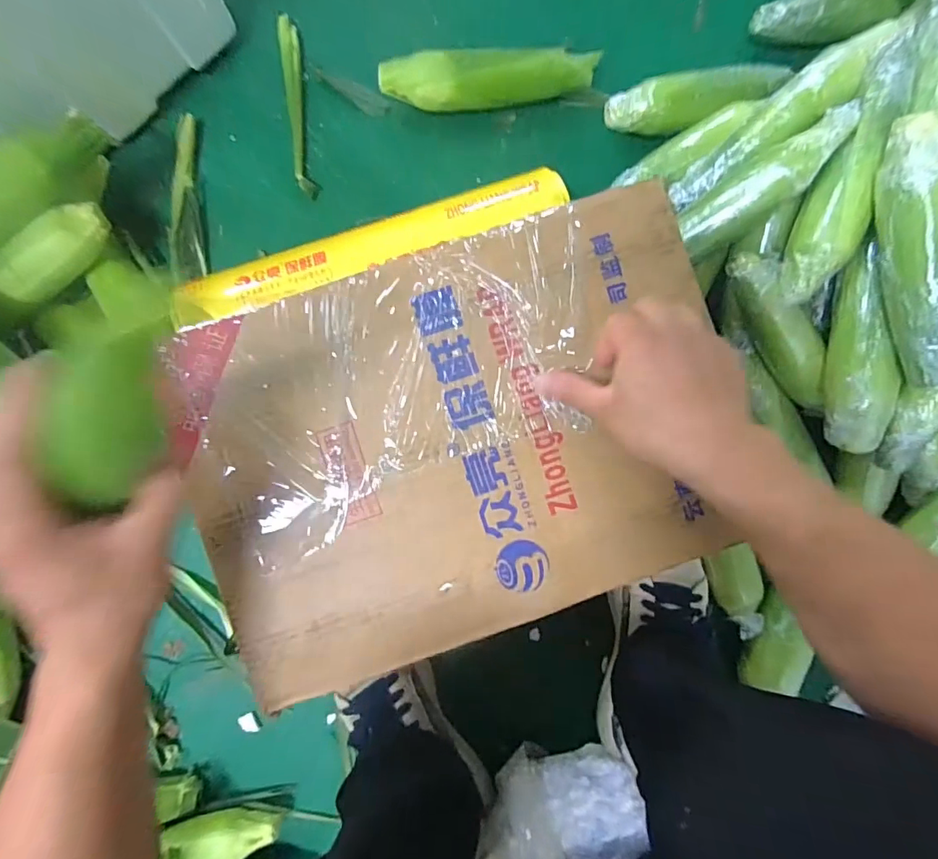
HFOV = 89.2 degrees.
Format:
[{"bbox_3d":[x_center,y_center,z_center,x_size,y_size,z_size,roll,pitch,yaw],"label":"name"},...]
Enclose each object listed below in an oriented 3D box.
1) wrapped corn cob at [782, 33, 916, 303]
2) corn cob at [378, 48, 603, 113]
[{"bbox_3d":[0.356,-0.235,0.439,0.051,0.048,0.240,21,89,-1],"label":"wrapped corn cob"},{"bbox_3d":[0.021,-0.399,0.541,0.236,0.043,0.044,-5,90,-2],"label":"corn cob"}]

